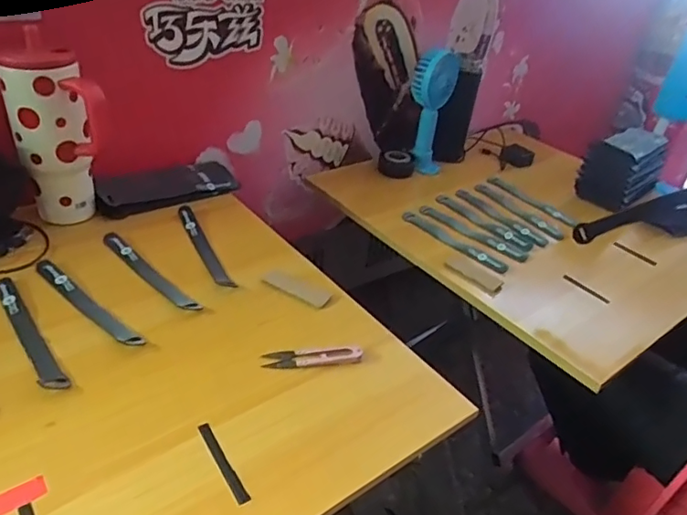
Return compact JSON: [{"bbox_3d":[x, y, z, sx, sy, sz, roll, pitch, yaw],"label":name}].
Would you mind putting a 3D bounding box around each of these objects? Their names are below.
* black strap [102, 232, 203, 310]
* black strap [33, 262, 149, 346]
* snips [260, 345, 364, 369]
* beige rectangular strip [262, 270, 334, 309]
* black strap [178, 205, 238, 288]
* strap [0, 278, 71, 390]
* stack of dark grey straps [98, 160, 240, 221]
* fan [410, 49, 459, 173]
[{"bbox_3d":[-0.234,0.015,0.645,0.192,0.005,0.021,32,41,32],"label":"black strap"},{"bbox_3d":[-0.282,0.047,0.590,0.191,0.004,0.019,29,39,29],"label":"black strap"},{"bbox_3d":[-0.030,0.100,0.555,0.102,0.009,0.025,-2,35,-13],"label":"snips"},{"bbox_3d":[-0.056,0.036,0.647,0.086,0.004,0.026,23,37,23],"label":"beige rectangular strip"},{"bbox_3d":[-0.181,-0.017,0.701,0.021,0.009,0.185,-12,39,-27],"label":"black strap"},{"bbox_3d":[-0.320,0.071,0.545,0.021,0.005,0.190,-22,43,-36],"label":"strap"},{"bbox_3d":[-0.261,-0.106,0.801,0.202,0.019,0.101,-19,42,-34],"label":"stack of dark grey straps"},{"bbox_3d":[0.153,-0.257,0.970,0.078,0.225,0.071,10,32,7],"label":"fan"}]

